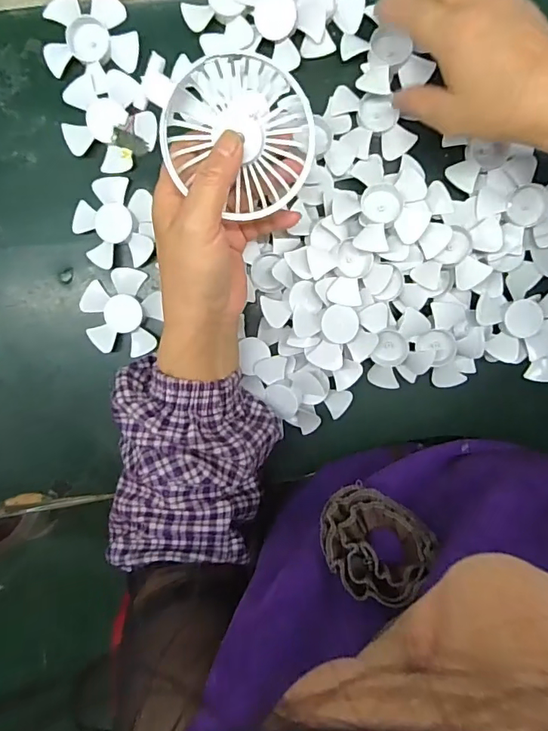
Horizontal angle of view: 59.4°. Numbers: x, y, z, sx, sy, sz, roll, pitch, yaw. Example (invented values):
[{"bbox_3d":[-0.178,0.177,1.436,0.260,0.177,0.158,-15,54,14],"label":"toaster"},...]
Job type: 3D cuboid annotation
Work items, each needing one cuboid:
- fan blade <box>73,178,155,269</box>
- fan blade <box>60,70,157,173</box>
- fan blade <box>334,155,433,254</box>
[{"bbox_3d":[-0.133,-0.118,0.396,0.063,0.007,0.069,0,97,1],"label":"fan blade"},{"bbox_3d":[-0.133,-0.194,0.384,0.069,0.010,0.070,0,97,1],"label":"fan blade"},{"bbox_3d":[0.088,-0.127,0.379,0.068,0.025,0.076,34,96,-3],"label":"fan blade"}]

